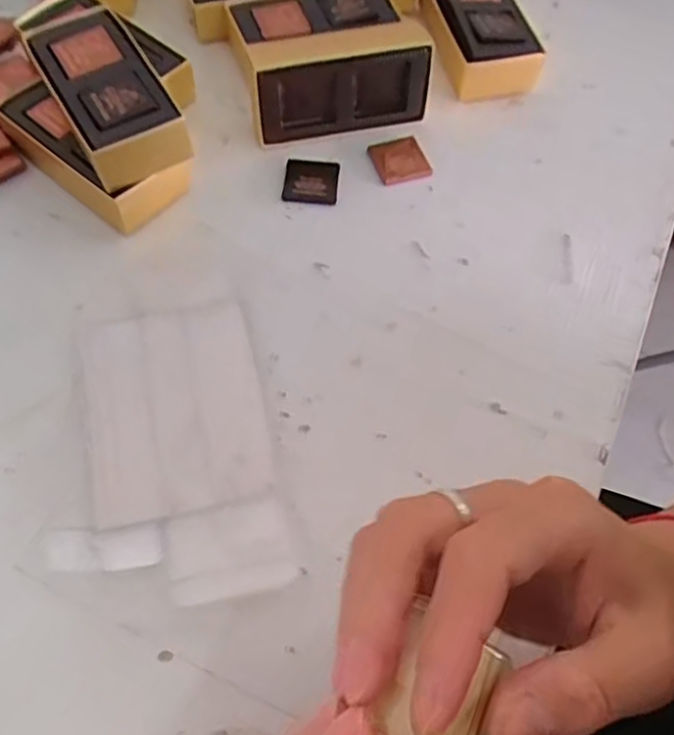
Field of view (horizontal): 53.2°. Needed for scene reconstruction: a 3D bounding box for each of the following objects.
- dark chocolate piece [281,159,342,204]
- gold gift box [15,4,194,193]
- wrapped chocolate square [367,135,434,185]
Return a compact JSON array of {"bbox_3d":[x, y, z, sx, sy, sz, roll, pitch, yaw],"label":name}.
[{"bbox_3d":[-0.016,-0.118,0.422,0.034,0.004,0.036,6,61,0],"label":"dark chocolate piece"},{"bbox_3d":[-0.133,-0.159,0.386,0.054,0.025,0.122,-27,64,-17],"label":"gold gift box"},{"bbox_3d":[0.041,-0.133,0.433,0.033,0.004,0.033,-19,63,-13],"label":"wrapped chocolate square"}]

